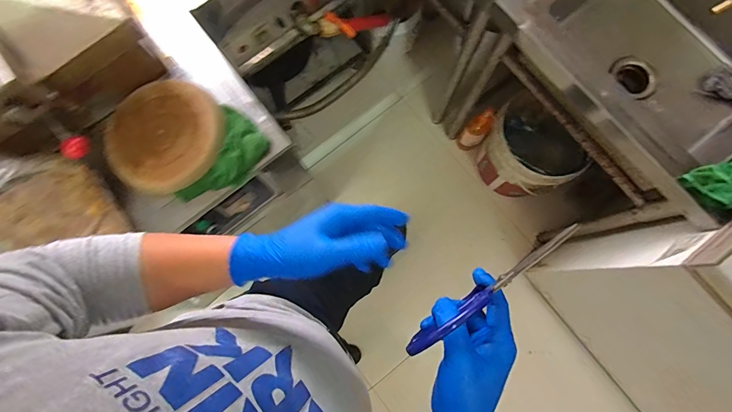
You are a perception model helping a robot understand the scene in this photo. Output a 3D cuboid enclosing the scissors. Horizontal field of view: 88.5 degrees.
[{"bbox_3d":[0.123,0.080,0.362,0.200,0.045,0.013,-35,80,-5],"label":"scissors"}]

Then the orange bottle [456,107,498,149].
[{"bbox_3d":[0.427,-0.293,1.442,0.087,0.250,0.076,42,81,8],"label":"orange bottle"}]

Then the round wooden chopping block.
[{"bbox_3d":[-0.382,-0.137,0.707,0.213,0.029,0.216,0,78,0],"label":"round wooden chopping block"}]

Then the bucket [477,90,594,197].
[{"bbox_3d":[0.577,-0.200,1.343,0.288,0.344,0.313,0,78,0],"label":"bucket"}]

